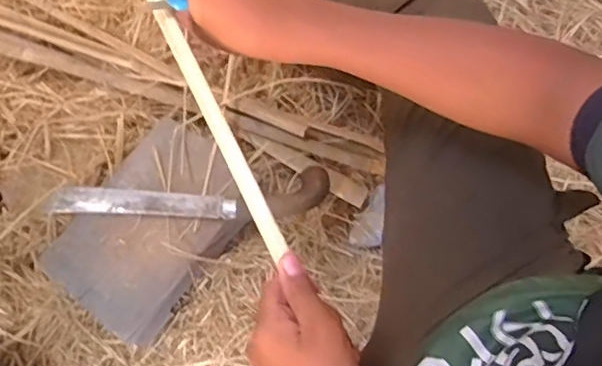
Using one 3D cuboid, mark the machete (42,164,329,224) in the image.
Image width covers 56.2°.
[{"bbox_3d":[-0.159,0.022,0.764,0.393,0.042,0.065,-2,66,1],"label":"machete"}]

